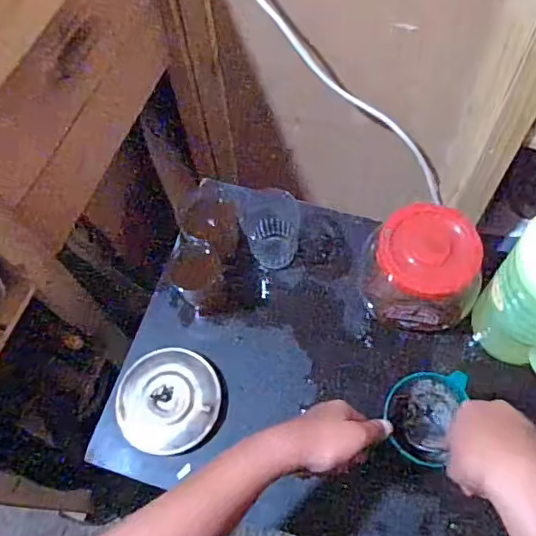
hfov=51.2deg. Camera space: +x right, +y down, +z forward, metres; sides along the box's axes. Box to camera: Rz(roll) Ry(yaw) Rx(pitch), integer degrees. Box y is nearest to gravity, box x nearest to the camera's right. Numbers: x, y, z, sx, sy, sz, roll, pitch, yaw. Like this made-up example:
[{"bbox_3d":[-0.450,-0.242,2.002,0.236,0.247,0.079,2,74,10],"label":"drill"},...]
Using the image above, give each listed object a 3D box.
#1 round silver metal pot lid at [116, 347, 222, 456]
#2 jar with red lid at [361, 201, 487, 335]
[{"bbox_3d":[-0.115,0.153,0.652,0.115,0.016,0.118,-1,67,3],"label":"round silver metal pot lid"},{"bbox_3d":[0.165,0.004,0.621,0.102,0.134,0.104,-1,67,3],"label":"jar with red lid"}]

